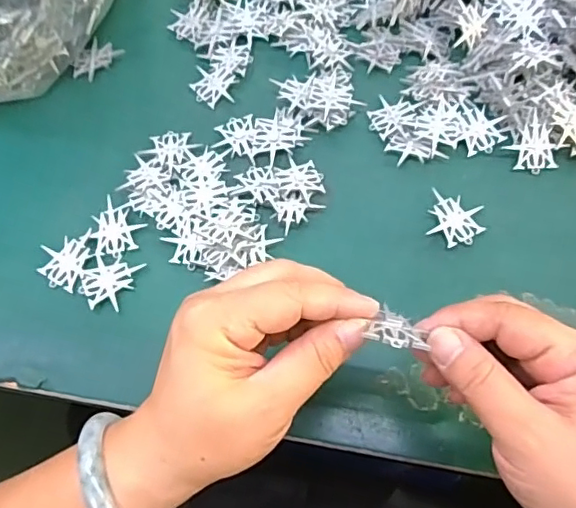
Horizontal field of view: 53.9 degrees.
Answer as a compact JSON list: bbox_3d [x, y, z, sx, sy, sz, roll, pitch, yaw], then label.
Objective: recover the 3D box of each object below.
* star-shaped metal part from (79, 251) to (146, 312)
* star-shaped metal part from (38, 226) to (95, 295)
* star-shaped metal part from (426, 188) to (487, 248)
[{"bbox_3d":[-0.110,0.018,0.347,0.030,0.004,0.033,14,70,8],"label":"star-shaped metal part"},{"bbox_3d":[-0.138,0.002,0.355,0.028,0.004,0.039,15,70,8],"label":"star-shaped metal part"},{"bbox_3d":[0.105,-0.021,0.354,0.035,0.004,0.034,16,70,9],"label":"star-shaped metal part"}]

